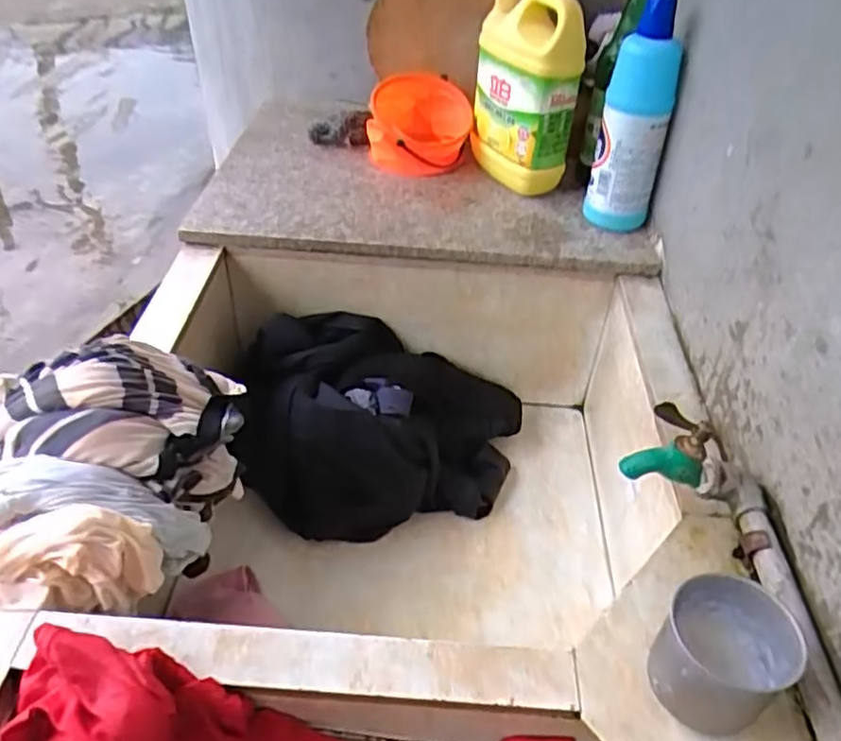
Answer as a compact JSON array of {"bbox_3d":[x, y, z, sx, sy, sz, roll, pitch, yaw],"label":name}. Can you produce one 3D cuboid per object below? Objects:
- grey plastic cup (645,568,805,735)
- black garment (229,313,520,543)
[{"bbox_3d":[0.182,0.173,0.415,0.072,0.068,0.074,0,40,0],"label":"grey plastic cup"},{"bbox_3d":[-0.040,0.059,0.790,0.291,0.142,0.219,3,40,4],"label":"black garment"}]

